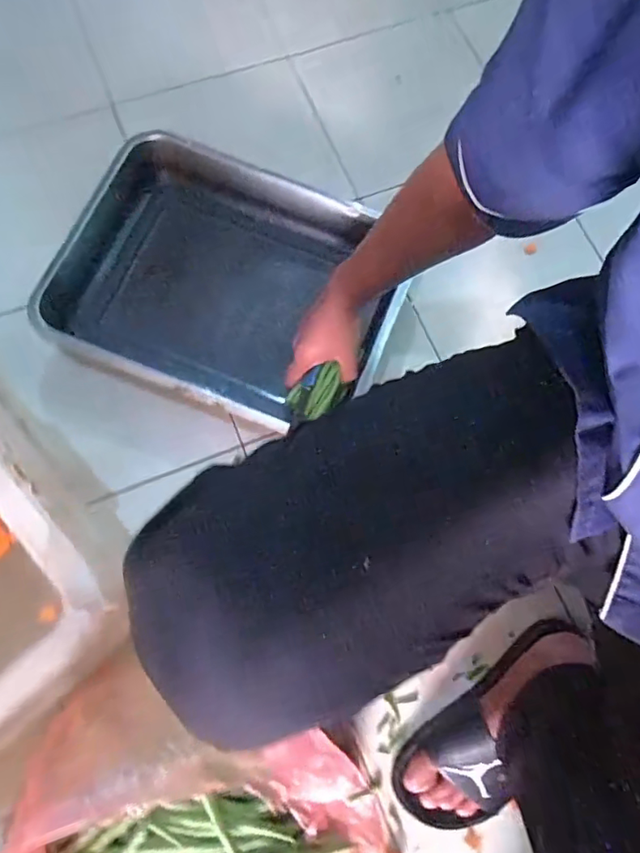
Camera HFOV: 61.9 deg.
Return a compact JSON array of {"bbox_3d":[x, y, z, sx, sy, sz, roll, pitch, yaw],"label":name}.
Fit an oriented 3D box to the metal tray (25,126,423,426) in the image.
[{"bbox_3d":[-0.118,-0.189,0.742,0.417,0.125,0.342,22,74,4],"label":"metal tray"}]

